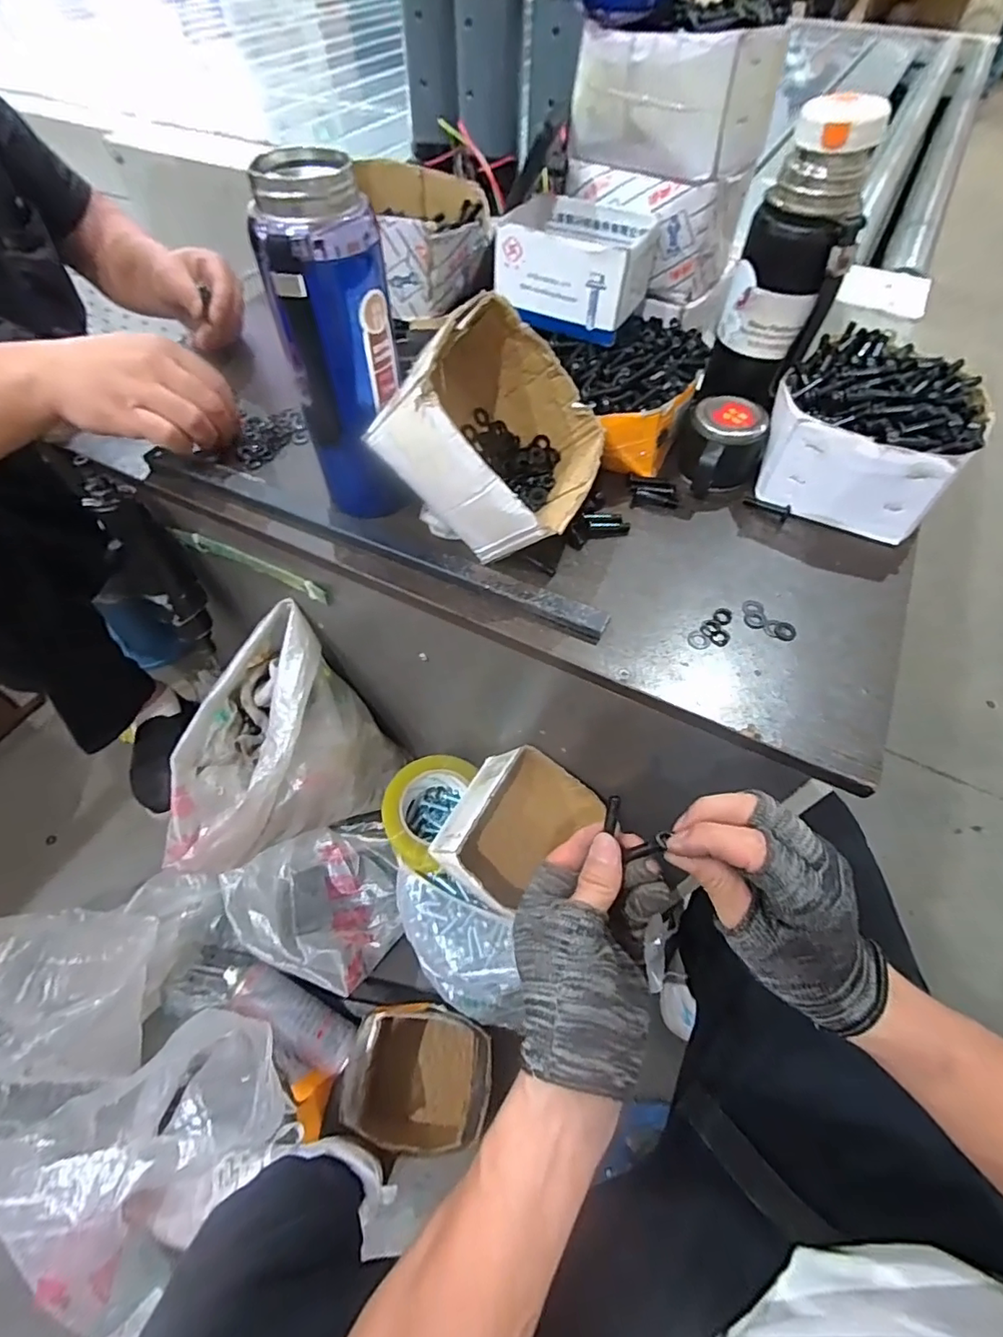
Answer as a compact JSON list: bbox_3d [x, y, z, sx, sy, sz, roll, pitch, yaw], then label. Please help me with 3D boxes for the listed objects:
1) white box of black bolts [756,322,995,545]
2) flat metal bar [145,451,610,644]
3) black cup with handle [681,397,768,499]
[{"bbox_3d":[0.305,-0.197,0.465,0.148,0.090,0.145,25,60,15],"label":"white box of black bolts"},{"bbox_3d":[-0.122,-0.113,0.455,0.441,0.009,0.024,23,71,15],"label":"flat metal bar"},{"bbox_3d":[0.189,-0.188,0.473,0.066,0.055,0.070,20,59,12],"label":"black cup with handle"}]

